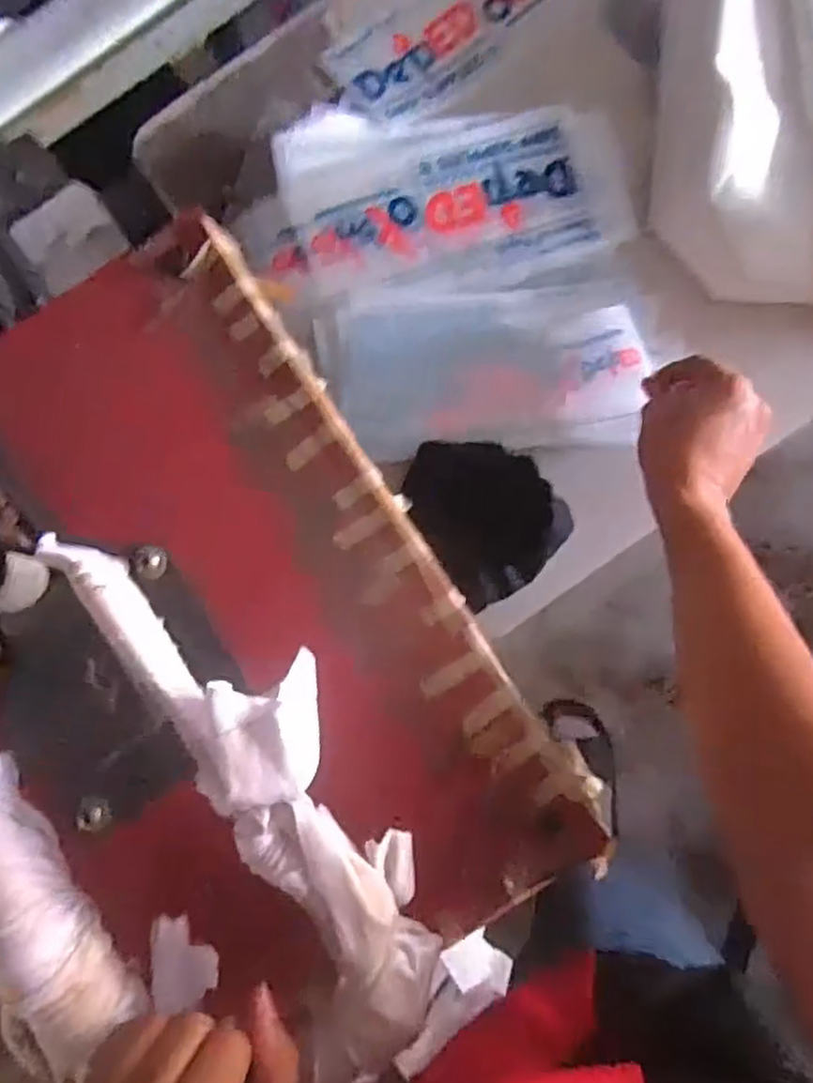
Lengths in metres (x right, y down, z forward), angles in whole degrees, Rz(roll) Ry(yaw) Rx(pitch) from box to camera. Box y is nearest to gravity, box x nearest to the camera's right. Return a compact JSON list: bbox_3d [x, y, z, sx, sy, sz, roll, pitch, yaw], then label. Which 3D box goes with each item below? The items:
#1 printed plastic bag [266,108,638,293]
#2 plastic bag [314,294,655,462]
[{"bbox_3d":[0.036,-0.293,0.609,0.289,0.029,0.145,-2,84,4],"label":"printed plastic bag"},{"bbox_3d":[0.057,-0.148,0.603,0.271,0.062,0.135,-7,84,4],"label":"plastic bag"}]

